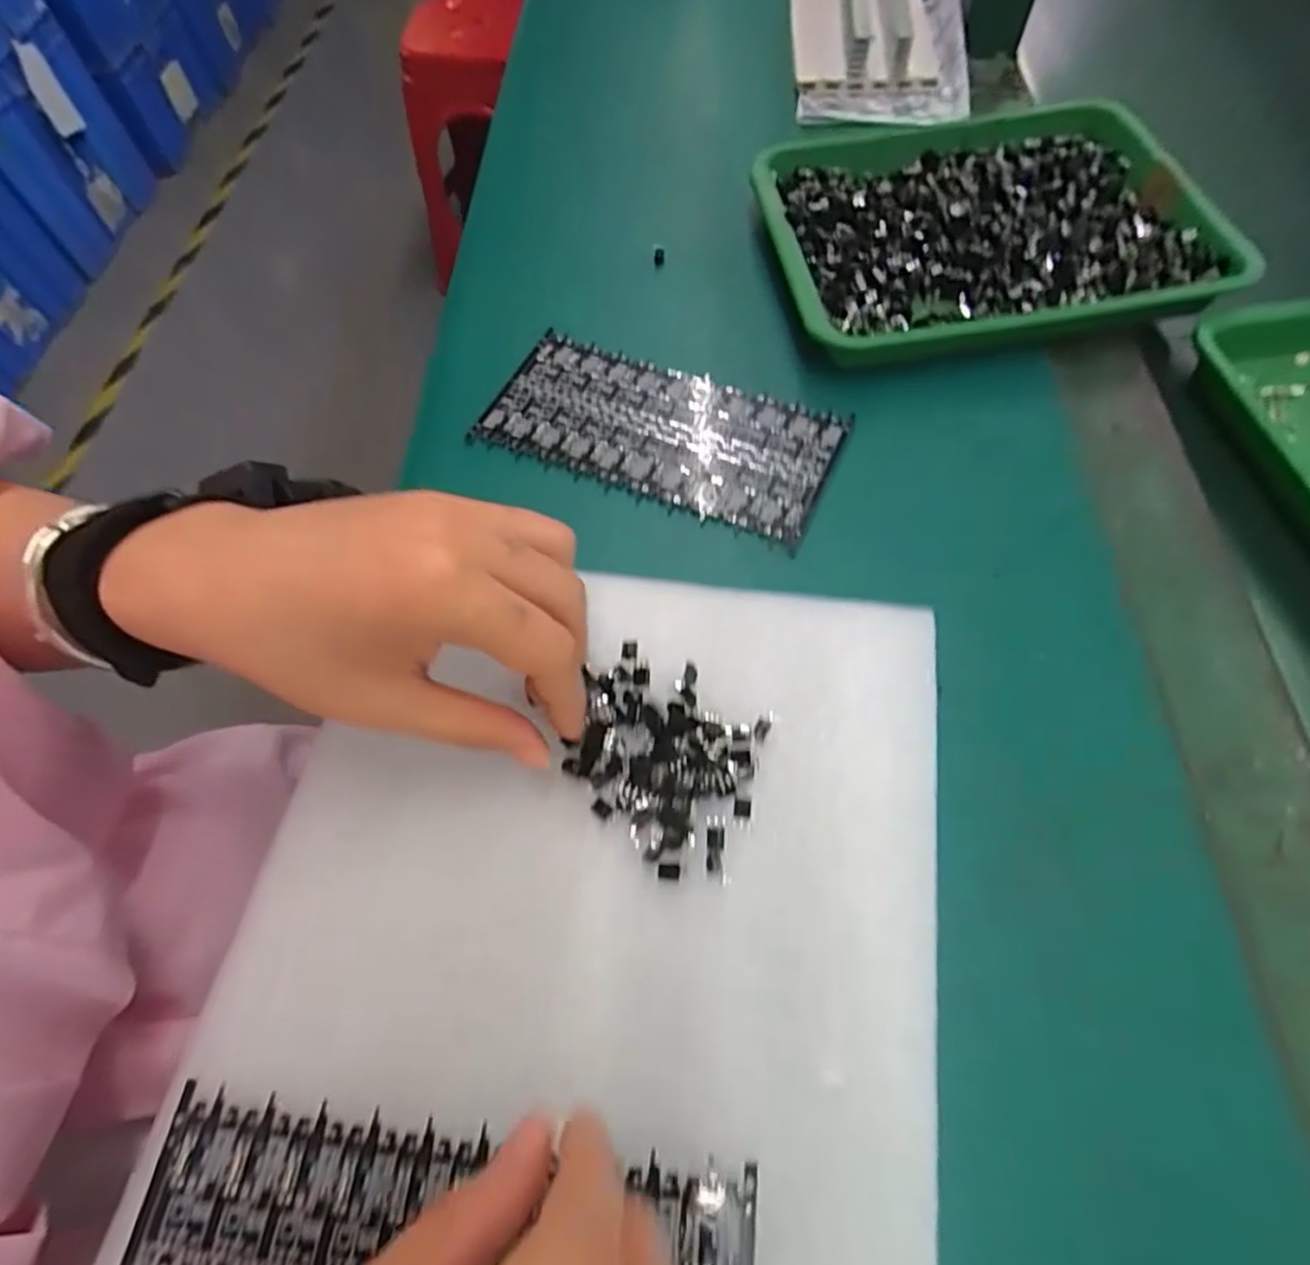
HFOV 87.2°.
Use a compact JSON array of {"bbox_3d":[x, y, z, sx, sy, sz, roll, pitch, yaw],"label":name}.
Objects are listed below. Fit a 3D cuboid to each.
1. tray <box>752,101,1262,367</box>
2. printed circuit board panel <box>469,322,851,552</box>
[{"bbox_3d":[0.171,-0.213,0.362,0.217,0.023,0.165,-9,63,-2],"label":"tray"},{"bbox_3d":[0.001,-0.094,0.321,0.160,0.005,0.073,23,66,13],"label":"printed circuit board panel"}]

